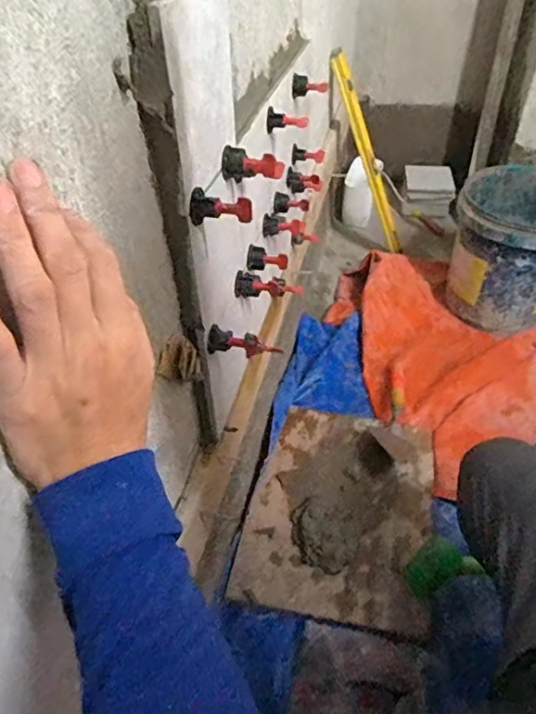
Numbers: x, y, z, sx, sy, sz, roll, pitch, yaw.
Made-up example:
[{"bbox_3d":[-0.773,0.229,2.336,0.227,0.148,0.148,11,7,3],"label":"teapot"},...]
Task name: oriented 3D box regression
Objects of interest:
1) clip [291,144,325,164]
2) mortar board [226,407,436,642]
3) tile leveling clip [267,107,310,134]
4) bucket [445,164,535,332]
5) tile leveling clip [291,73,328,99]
[{"bbox_3d":[0.064,-0.320,0.834,0.052,0.028,0.029,3,43,4],"label":"clip"},{"bbox_3d":[0.138,0.272,0.976,0.318,0.031,0.418,8,44,10],"label":"mortar board"},{"bbox_3d":[0.026,-0.297,0.660,0.051,0.024,0.029,5,44,6],"label":"tile leveling clip"},{"bbox_3d":[0.614,-0.255,1.325,0.281,0.319,0.276,-1,43,1],"label":"bucket"},{"bbox_3d":[0.062,-0.395,0.767,0.052,0.028,0.034,1,43,3],"label":"tile leveling clip"}]

